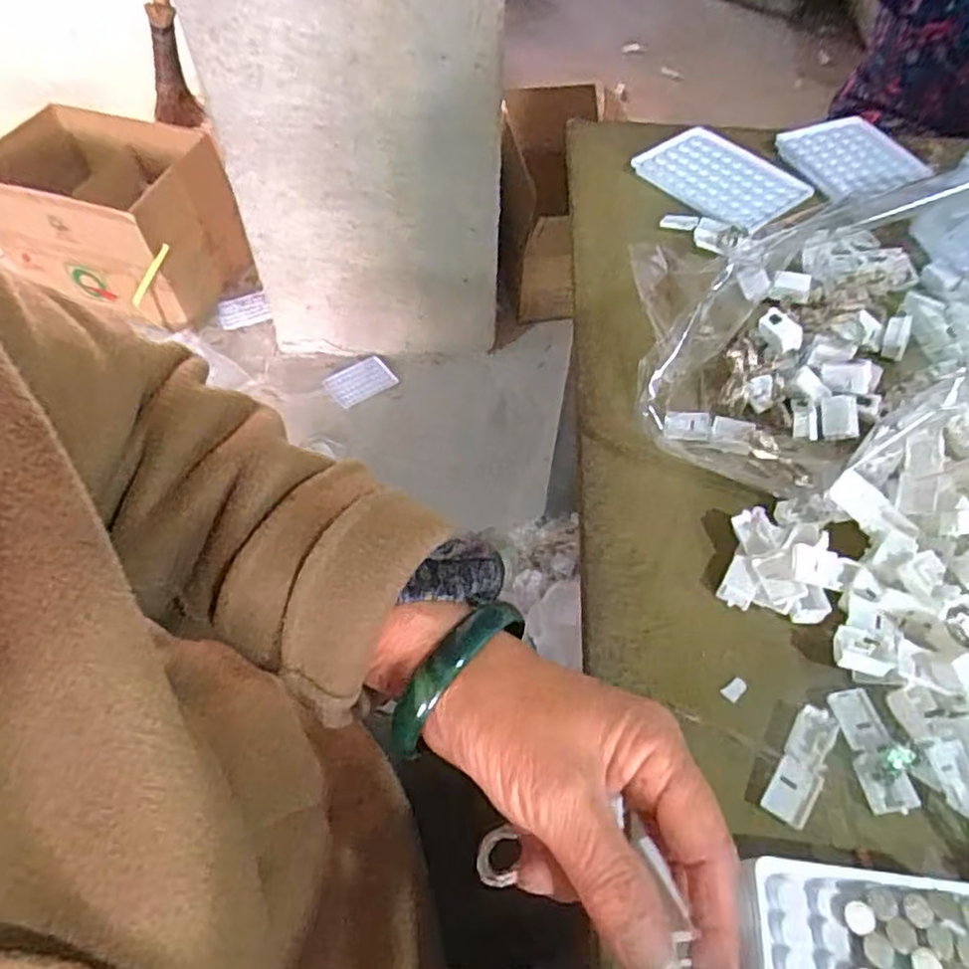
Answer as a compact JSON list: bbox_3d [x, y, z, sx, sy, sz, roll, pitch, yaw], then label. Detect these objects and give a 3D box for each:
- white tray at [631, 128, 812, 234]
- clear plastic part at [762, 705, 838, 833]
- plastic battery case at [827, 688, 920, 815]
[{"bbox_3d":[0.200,-0.258,0.585,0.087,0.018,0.126,-35,60,-19],"label":"white tray"},{"bbox_3d":[0.150,0.131,0.325,0.019,0.004,0.057,28,61,21],"label":"clear plastic part"},{"bbox_3d":[0.186,0.126,0.328,0.024,0.009,0.055,-9,54,-3],"label":"plastic battery case"}]

